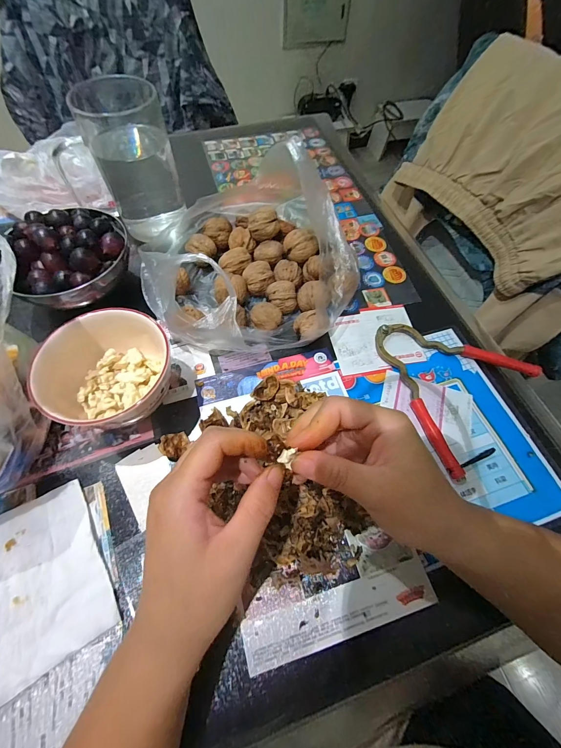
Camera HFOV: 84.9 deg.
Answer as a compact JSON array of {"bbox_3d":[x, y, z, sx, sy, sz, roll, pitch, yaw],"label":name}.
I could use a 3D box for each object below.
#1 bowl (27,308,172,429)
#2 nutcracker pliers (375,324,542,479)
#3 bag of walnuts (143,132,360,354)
[{"bbox_3d":[-0.165,0.000,0.296,0.105,0.066,0.116,-9,63,-6],"label":"bowl"},{"bbox_3d":[0.202,0.003,0.335,0.150,0.014,0.171,-18,64,-10],"label":"nutcracker pliers"},{"bbox_3d":[-0.027,-0.125,0.353,0.228,0.104,0.202,7,62,2],"label":"bag of walnuts"}]

